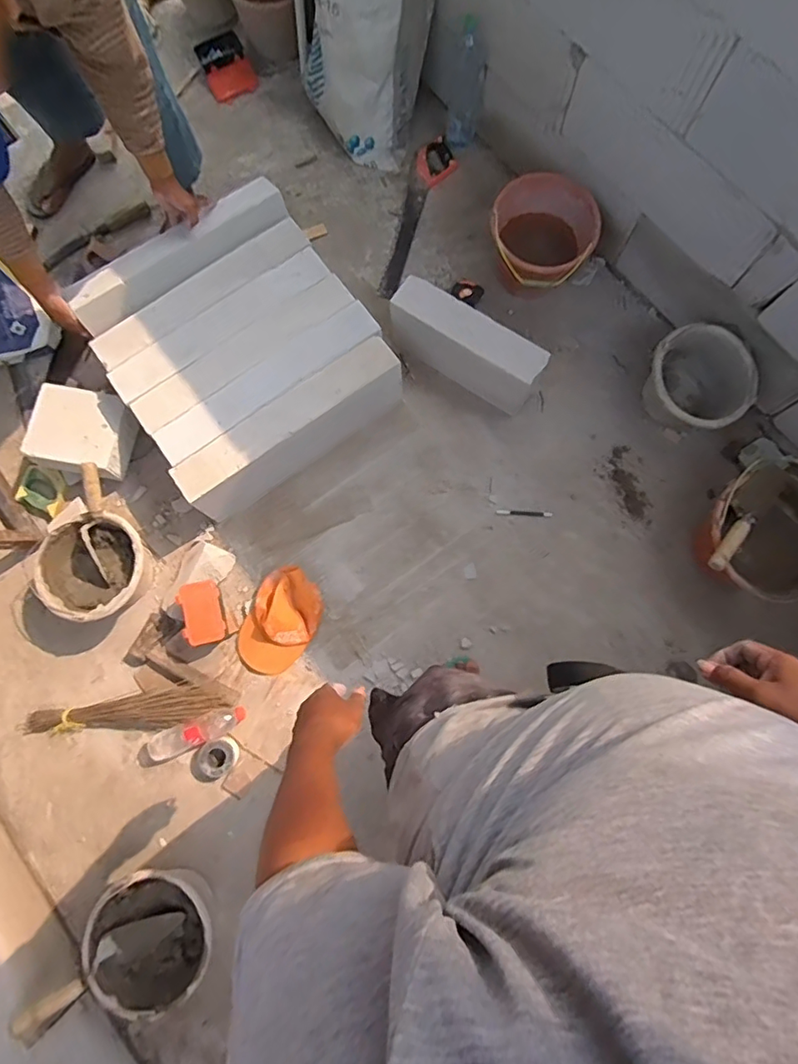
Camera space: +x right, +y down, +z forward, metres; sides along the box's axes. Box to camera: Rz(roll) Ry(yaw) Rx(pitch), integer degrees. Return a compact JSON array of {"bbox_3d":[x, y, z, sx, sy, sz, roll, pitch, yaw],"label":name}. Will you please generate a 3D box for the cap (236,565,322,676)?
[{"bbox_3d":[-0.291,0.221,1.337,0.168,0.074,0.255,22,78,4],"label":"cap"}]

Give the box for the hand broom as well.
[{"bbox_3d":[-0.650,0.433,1.275,0.523,0.090,0.093,-10,78,-3],"label":"hand broom"}]

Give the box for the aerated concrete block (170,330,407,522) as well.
[{"bbox_3d":[-0.255,-0.251,1.351,0.598,0.207,0.108,-35,80,-8],"label":"aerated concrete block"}]

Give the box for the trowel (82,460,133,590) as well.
[{"bbox_3d":[-0.683,-0.010,1.258,0.104,0.072,0.294,-1,118,-1],"label":"trowel"}]

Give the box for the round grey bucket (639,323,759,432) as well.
[{"bbox_3d":[0.758,-0.376,1.398,0.267,0.194,0.247,0,77,0],"label":"round grey bucket"}]

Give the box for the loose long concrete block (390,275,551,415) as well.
[{"bbox_3d":[0.168,-0.474,1.406,0.406,0.223,0.111,30,79,6],"label":"loose long concrete block"}]

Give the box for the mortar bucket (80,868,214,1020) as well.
[{"bbox_3d":[-0.504,0.843,1.145,0.252,0.165,0.235,0,78,0],"label":"mortar bucket"}]

